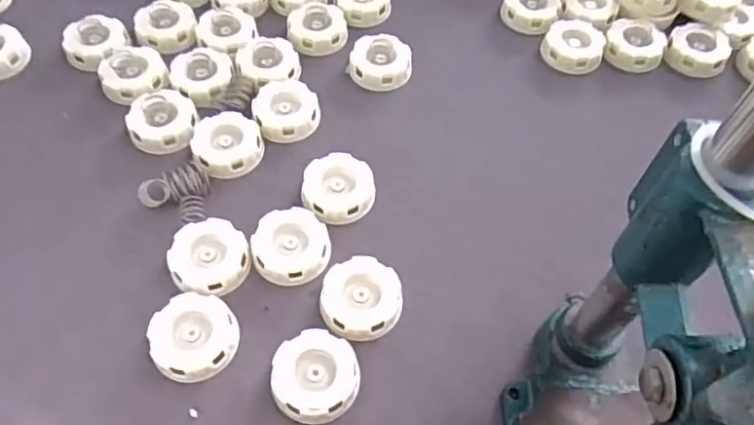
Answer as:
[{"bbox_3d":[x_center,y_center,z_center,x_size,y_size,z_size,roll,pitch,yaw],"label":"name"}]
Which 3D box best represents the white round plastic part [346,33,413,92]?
[{"bbox_3d":[0.003,-0.150,0.592,0.062,0.027,0.053,5,58,2],"label":"white round plastic part"}]

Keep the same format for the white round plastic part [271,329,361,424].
[{"bbox_3d":[-0.044,0.118,0.420,0.060,0.014,0.063,1,58,-1],"label":"white round plastic part"}]

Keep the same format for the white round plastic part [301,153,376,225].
[{"bbox_3d":[-0.033,-0.019,0.513,0.061,0.017,0.066,1,58,-1],"label":"white round plastic part"}]

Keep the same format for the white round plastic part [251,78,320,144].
[{"bbox_3d":[-0.086,-0.098,0.559,0.059,0.018,0.067,-15,59,-11],"label":"white round plastic part"}]

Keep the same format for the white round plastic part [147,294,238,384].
[{"bbox_3d":[-0.135,0.092,0.435,0.061,0.018,0.061,1,58,-1],"label":"white round plastic part"}]

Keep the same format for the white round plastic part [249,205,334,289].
[{"bbox_3d":[-0.069,0.027,0.477,0.061,0.012,0.064,1,58,-1],"label":"white round plastic part"}]

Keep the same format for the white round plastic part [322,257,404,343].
[{"bbox_3d":[-0.012,0.068,0.455,0.060,0.019,0.063,1,58,-1],"label":"white round plastic part"}]

